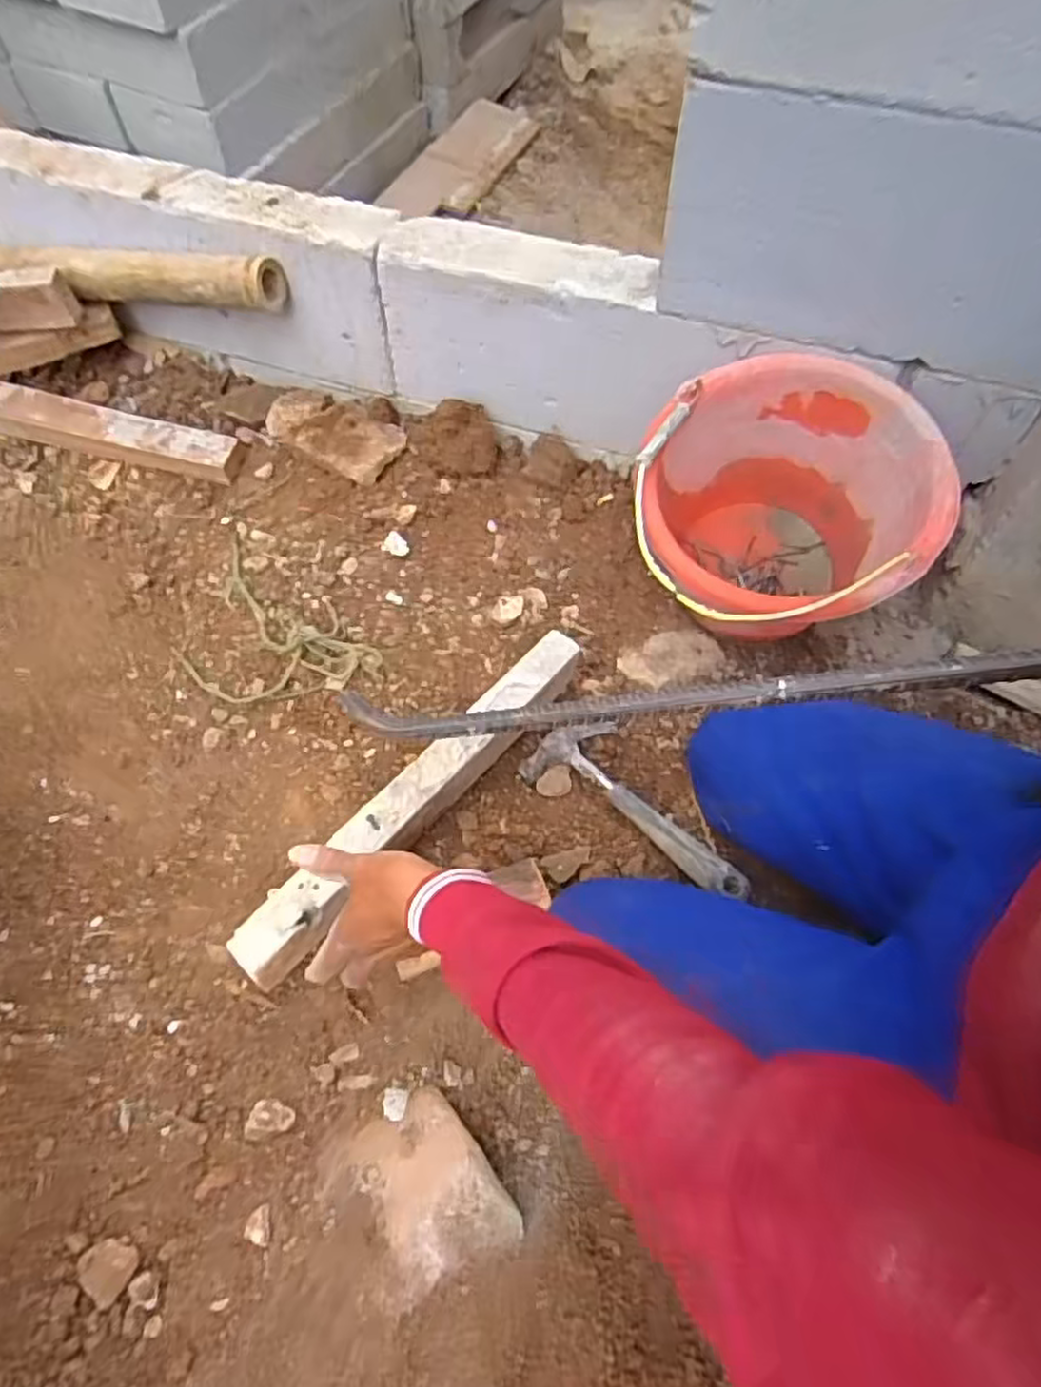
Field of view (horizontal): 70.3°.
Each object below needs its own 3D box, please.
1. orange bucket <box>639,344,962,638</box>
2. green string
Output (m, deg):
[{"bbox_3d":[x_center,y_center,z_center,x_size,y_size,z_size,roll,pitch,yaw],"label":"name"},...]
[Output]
[{"bbox_3d":[0.254,-0.159,0.764,0.279,0.218,0.298,12,61,7],"label":"orange bucket"},{"bbox_3d":[-0.302,-0.084,0.833,0.174,0.041,0.285,-34,66,-18],"label":"green string"}]

